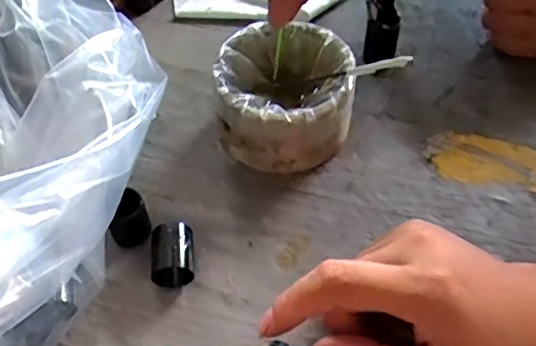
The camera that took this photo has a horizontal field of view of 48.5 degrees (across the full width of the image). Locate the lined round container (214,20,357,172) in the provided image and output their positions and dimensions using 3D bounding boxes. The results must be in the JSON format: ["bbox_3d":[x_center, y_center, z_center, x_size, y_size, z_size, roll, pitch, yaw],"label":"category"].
[{"bbox_3d":[0.010,-0.047,0.369,0.079,0.049,0.080,-1,54,1],"label":"lined round container"}]

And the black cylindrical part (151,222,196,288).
[{"bbox_3d":[-0.050,0.045,0.322,0.022,0.020,0.032,-3,54,0],"label":"black cylindrical part"}]

